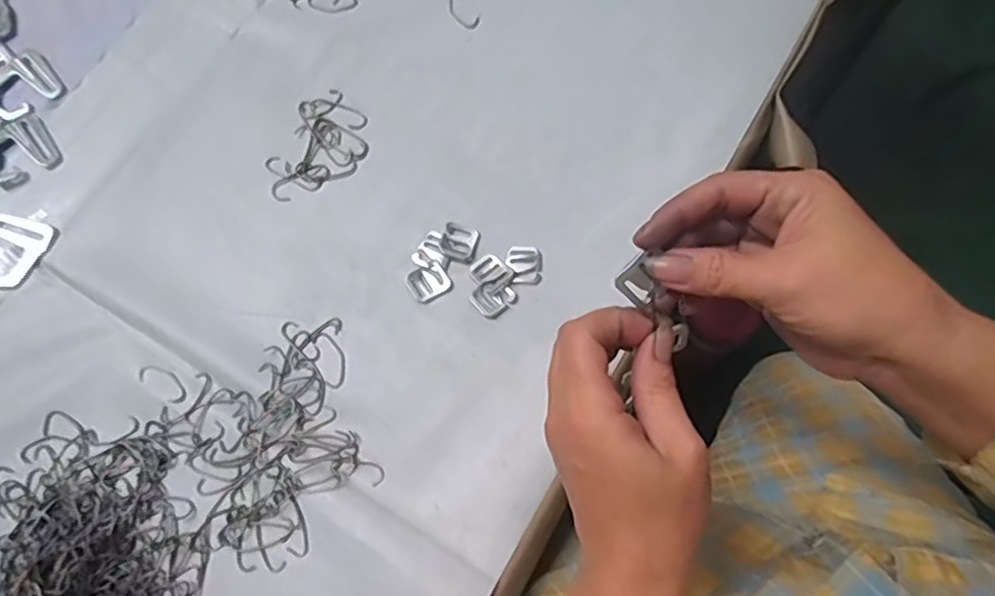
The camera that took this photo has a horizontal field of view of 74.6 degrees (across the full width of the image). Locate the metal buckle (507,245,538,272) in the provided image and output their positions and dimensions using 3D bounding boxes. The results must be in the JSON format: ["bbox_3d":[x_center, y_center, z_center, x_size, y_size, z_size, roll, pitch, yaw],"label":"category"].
[{"bbox_3d":[0.017,-0.026,0.431,0.021,0.004,0.018,3,72,3],"label":"metal buckle"}]

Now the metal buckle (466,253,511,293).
[{"bbox_3d":[-0.005,-0.017,0.427,0.022,0.004,0.023,-39,75,-10],"label":"metal buckle"}]

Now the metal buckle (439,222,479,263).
[{"bbox_3d":[-0.025,-0.038,0.436,0.024,0.004,0.026,14,73,6],"label":"metal buckle"}]

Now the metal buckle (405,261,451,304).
[{"bbox_3d":[-0.046,-0.011,0.428,0.025,0.004,0.024,-34,74,-9],"label":"metal buckle"}]

